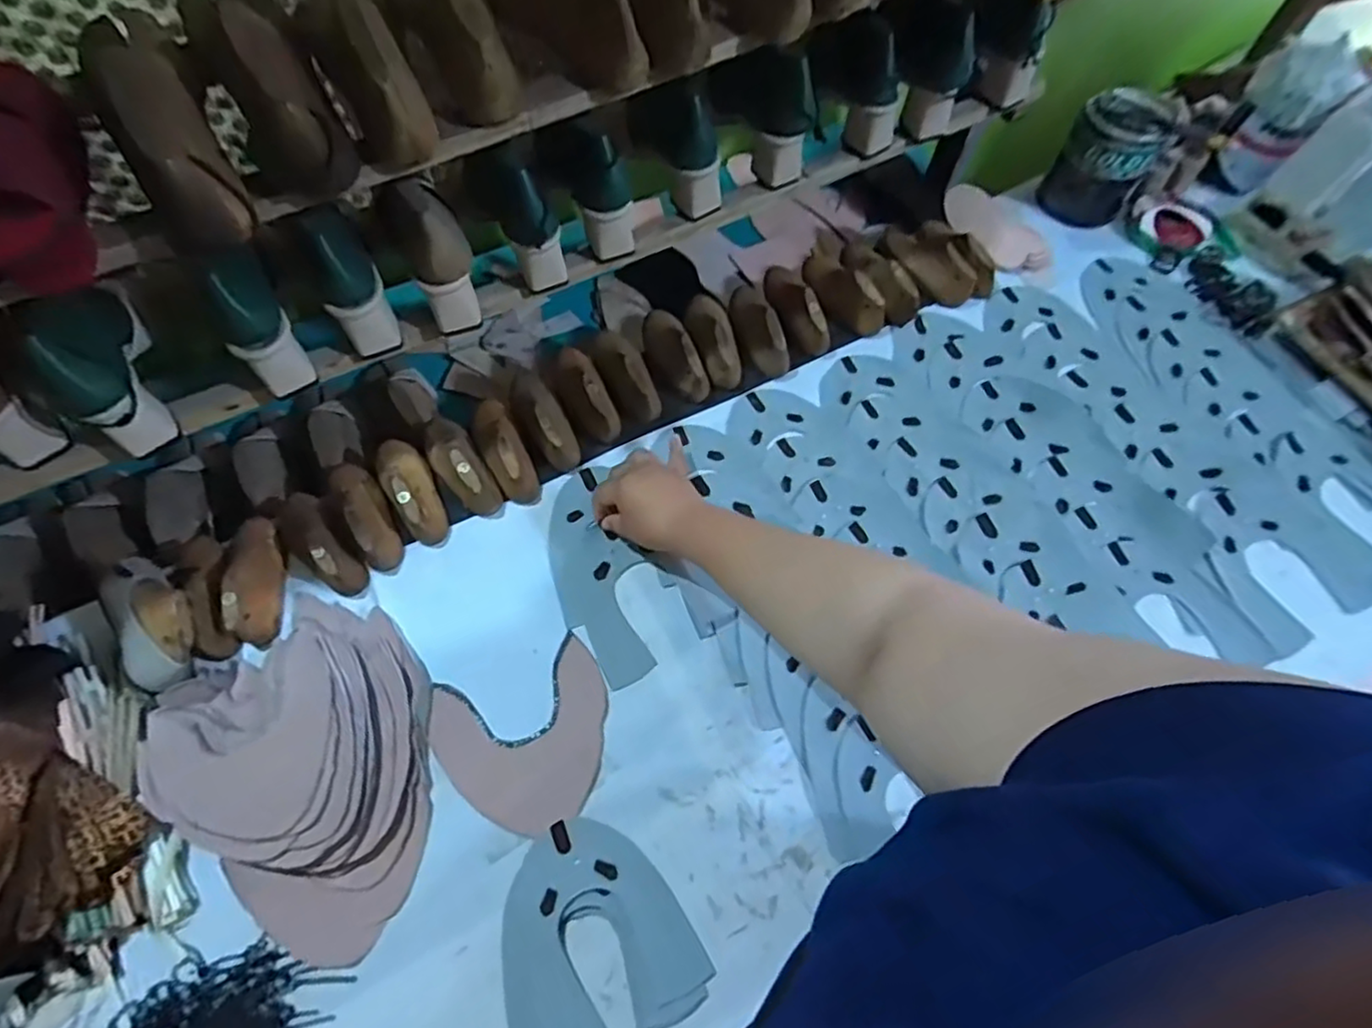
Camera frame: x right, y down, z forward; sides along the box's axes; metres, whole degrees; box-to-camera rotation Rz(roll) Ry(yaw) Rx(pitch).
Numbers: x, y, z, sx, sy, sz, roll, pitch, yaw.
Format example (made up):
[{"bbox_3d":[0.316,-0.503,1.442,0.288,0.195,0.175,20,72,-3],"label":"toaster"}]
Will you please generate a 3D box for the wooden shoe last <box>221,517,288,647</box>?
[{"bbox_3d":[-0.443,0.062,0.668,0.046,0.051,0.140,-17,67,-7],"label":"wooden shoe last"}]

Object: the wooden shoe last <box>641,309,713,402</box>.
[{"bbox_3d":[-0.019,-0.195,0.784,0.050,0.053,0.137,-25,68,-10],"label":"wooden shoe last"}]

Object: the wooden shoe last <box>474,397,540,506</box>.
[{"bbox_3d":[-0.205,-0.079,0.724,0.043,0.051,0.135,-27,69,-11],"label":"wooden shoe last"}]

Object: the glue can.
[{"bbox_3d":[0.541,-0.459,0.850,0.106,0.141,0.090,32,70,14],"label":"glue can"}]

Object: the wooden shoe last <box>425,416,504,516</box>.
[{"bbox_3d":[-0.252,-0.057,0.720,0.051,0.056,0.136,-30,69,-12],"label":"wooden shoe last"}]

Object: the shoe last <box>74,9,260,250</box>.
[{"bbox_3d":[-0.381,-0.285,0.477,0.063,0.079,0.190,-23,84,-9],"label":"shoe last"}]

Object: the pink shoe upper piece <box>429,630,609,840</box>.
[{"bbox_3d":[-0.151,0.216,0.626,0.161,0.006,0.155,-19,67,-7],"label":"pink shoe upper piece"}]

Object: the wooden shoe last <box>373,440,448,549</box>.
[{"bbox_3d":[-0.300,-0.032,0.712,0.050,0.057,0.136,-32,70,-13],"label":"wooden shoe last"}]

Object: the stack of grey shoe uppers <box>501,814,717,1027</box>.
[{"bbox_3d":[-0.083,0.355,0.554,0.162,0.009,0.167,-23,68,-9],"label":"stack of grey shoe uppers"}]

